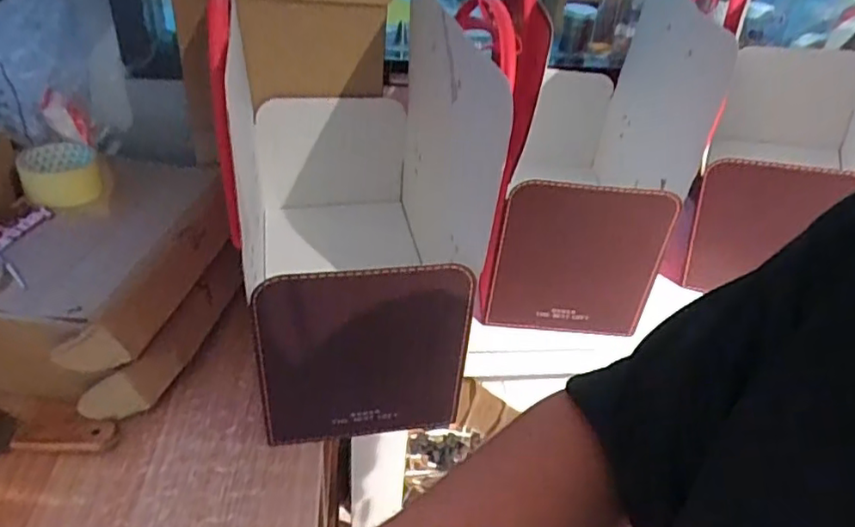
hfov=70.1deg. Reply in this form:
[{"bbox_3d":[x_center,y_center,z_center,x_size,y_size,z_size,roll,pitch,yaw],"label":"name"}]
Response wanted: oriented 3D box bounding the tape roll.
[{"bbox_3d":[-0.419,-0.101,0.698,0.078,0.048,0.081,4,36,-3],"label":"tape roll"}]

